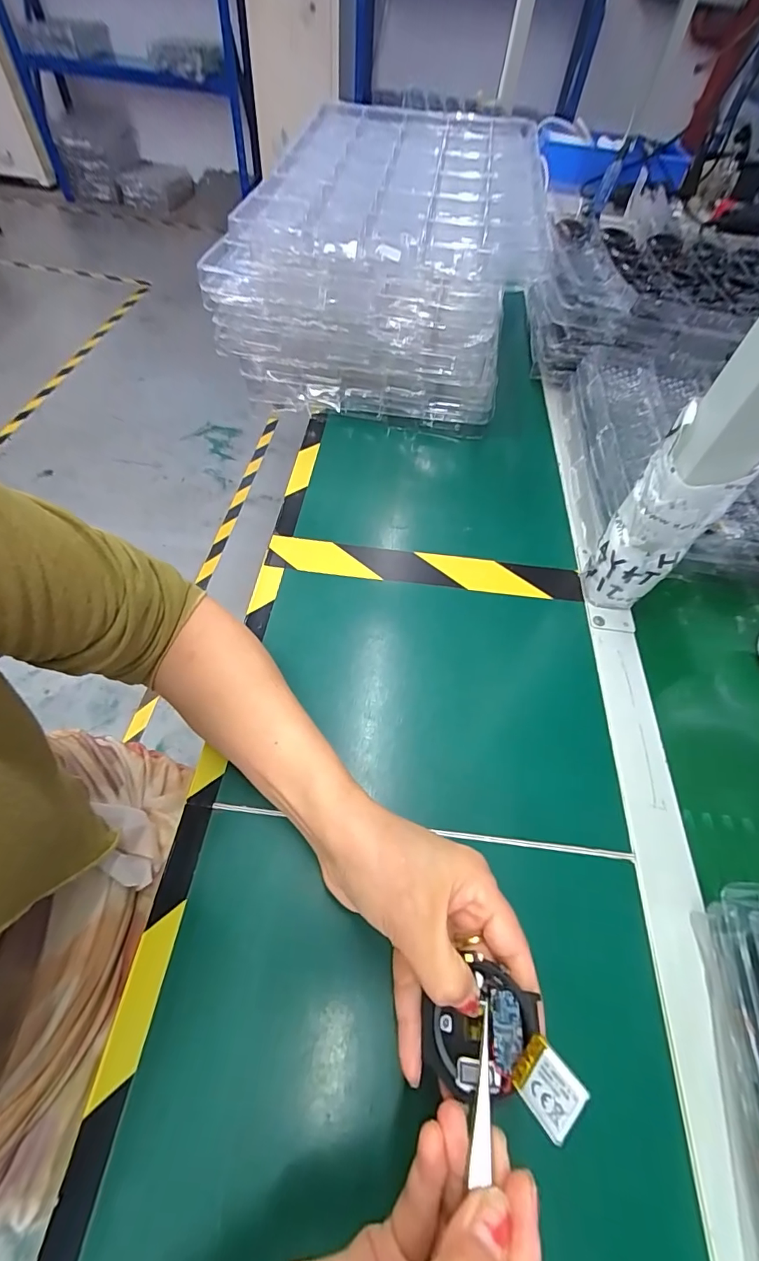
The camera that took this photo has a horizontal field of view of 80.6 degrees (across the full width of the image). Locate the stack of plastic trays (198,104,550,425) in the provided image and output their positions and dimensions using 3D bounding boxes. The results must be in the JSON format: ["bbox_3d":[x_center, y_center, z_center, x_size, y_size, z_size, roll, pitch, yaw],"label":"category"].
[{"bbox_3d":[0.021,-0.490,0.586,0.320,0.164,0.495,11,57,2],"label":"stack of plastic trays"}]

